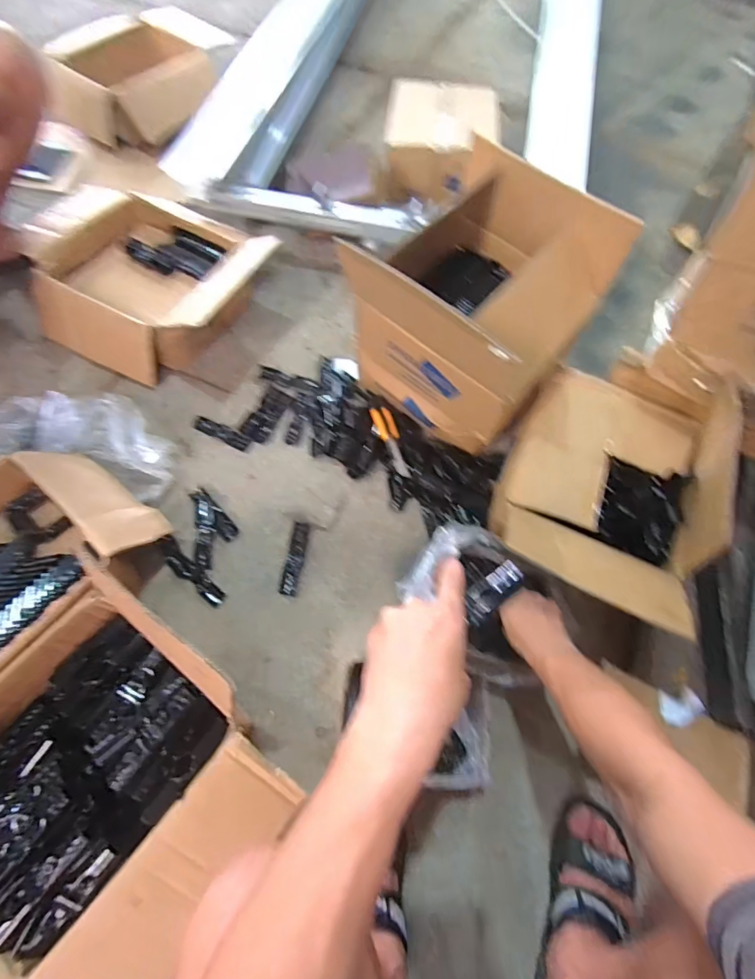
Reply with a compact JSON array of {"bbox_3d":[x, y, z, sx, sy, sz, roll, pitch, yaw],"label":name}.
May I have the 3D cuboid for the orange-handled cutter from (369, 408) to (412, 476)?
[{"bbox_3d":[0.027,-0.093,0.900,0.038,0.010,0.156,-19,69,-1],"label":"orange-handled cutter"}]

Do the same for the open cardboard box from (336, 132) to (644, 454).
[{"bbox_3d":[0.165,-0.288,0.803,0.311,0.329,0.308,35,68,14],"label":"open cardboard box"}]

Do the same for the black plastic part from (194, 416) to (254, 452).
[{"bbox_3d":[-0.311,-0.114,0.950,0.128,0.011,0.032,25,70,12],"label":"black plastic part"}]

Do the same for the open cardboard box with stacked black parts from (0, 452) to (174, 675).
[{"bbox_3d":[-0.582,0.126,0.749,0.315,0.148,0.401,38,69,15],"label":"open cardboard box with stacked black parts"}]

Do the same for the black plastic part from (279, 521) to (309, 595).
[{"bbox_3d":[-0.147,0.121,0.839,0.028,0.015,0.134,6,67,5],"label":"black plastic part"}]

